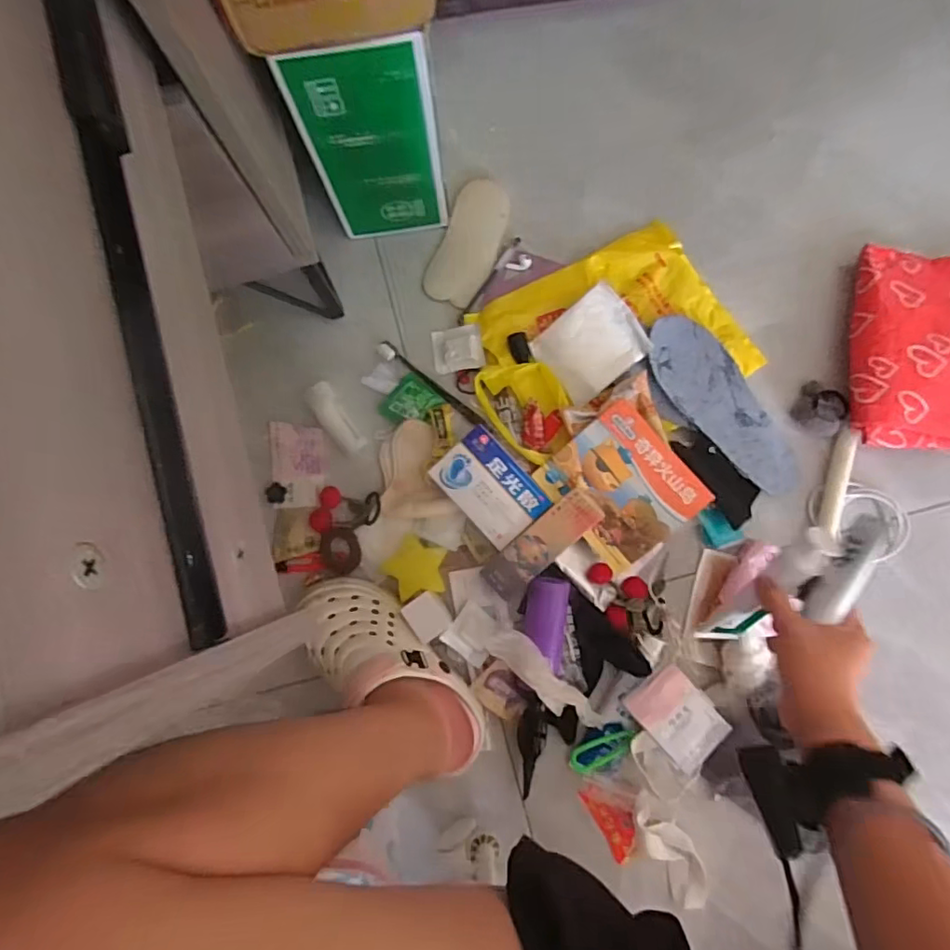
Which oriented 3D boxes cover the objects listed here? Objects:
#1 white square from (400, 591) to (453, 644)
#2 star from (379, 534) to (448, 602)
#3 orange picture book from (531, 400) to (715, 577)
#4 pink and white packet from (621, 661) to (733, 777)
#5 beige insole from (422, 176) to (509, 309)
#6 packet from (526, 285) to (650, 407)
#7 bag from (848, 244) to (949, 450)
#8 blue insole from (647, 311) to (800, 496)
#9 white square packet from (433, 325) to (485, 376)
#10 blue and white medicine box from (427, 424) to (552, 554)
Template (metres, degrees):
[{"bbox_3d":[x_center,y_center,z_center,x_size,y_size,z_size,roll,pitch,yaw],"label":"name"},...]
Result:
[{"bbox_3d":[-0.052,0.155,0.602,0.040,0.014,0.046,-36,83,-3],"label":"white square"},{"bbox_3d":[-0.064,0.108,0.629,0.067,0.029,0.067,41,84,4],"label":"star"},{"bbox_3d":[0.163,0.012,0.615,0.135,0.011,0.147,-42,83,6],"label":"orange picture book"},{"bbox_3d":[0.222,0.260,0.598,0.076,0.015,0.101,-40,89,-9],"label":"pink and white packet"},{"bbox_3d":[-0.005,-0.293,0.697,0.074,0.011,0.161,22,83,1],"label":"beige insole"},{"bbox_3d":[0.141,-0.158,0.660,0.122,0.026,0.100,-40,85,-6],"label":"packet"},{"bbox_3d":[0.547,-0.152,0.656,0.207,0.051,0.249,4,83,-1],"label":"bag"},{"bbox_3d":[0.295,-0.082,0.656,0.091,0.024,0.240,-39,85,-6],"label":"blue insole"},{"bbox_3d":[-0.020,-0.155,0.674,0.060,0.016,0.057,-6,83,-2],"label":"white square packet"},{"bbox_3d":[0.017,0.012,0.608,0.080,0.019,0.118,-41,84,-3],"label":"blue and white medicine box"}]

